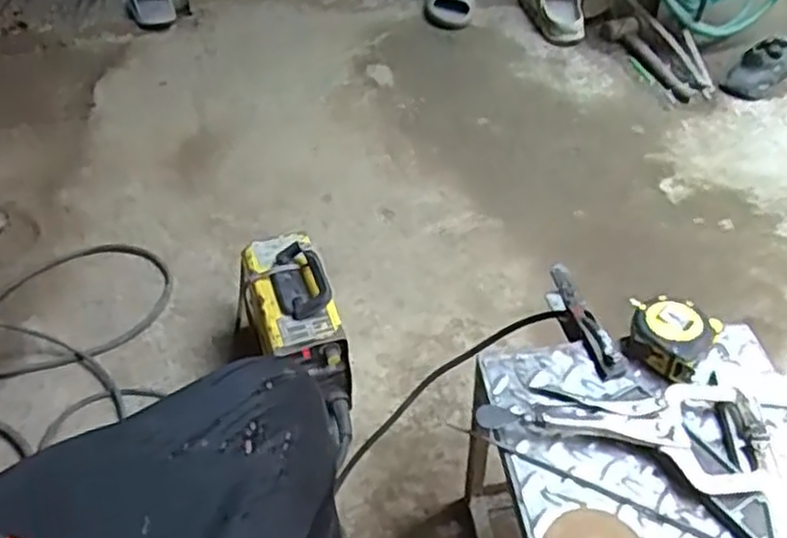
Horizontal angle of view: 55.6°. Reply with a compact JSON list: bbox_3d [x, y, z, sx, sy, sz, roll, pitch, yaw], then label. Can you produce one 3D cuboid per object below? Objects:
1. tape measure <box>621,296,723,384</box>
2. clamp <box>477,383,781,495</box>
[{"bbox_3d":[0.284,0.065,0.770,0.084,0.039,0.083,28,52,29],"label":"tape measure"},{"bbox_3d":[0.214,0.156,0.692,0.256,0.026,0.119,-3,44,1],"label":"clamp"}]

